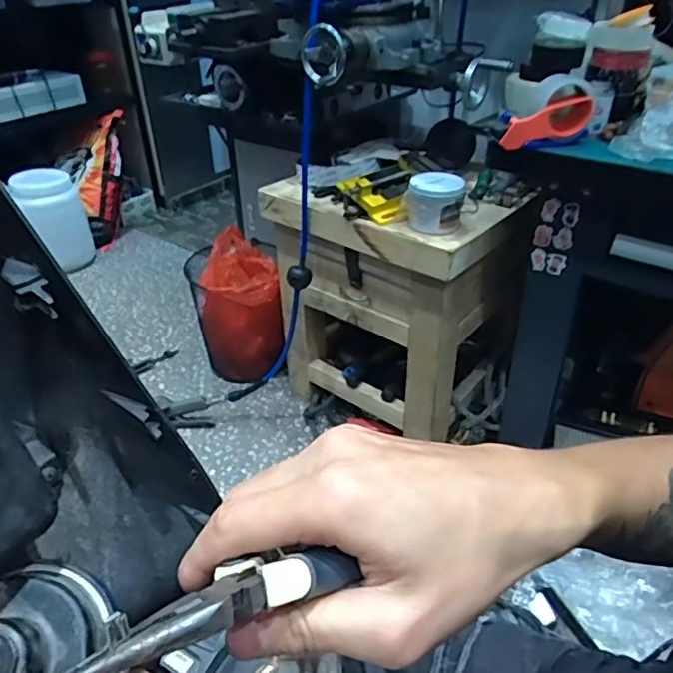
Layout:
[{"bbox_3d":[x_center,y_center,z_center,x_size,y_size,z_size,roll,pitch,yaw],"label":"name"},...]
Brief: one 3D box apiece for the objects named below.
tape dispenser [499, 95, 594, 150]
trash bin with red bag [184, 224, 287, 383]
[{"bbox_3d":[0.377,-0.378,1.025,0.192,0.061,0.060,-27,42,-31],"label":"tape dispenser"},{"bbox_3d":[-0.260,-0.078,1.589,0.225,0.344,0.264,-4,35,-4],"label":"trash bin with red bag"}]

